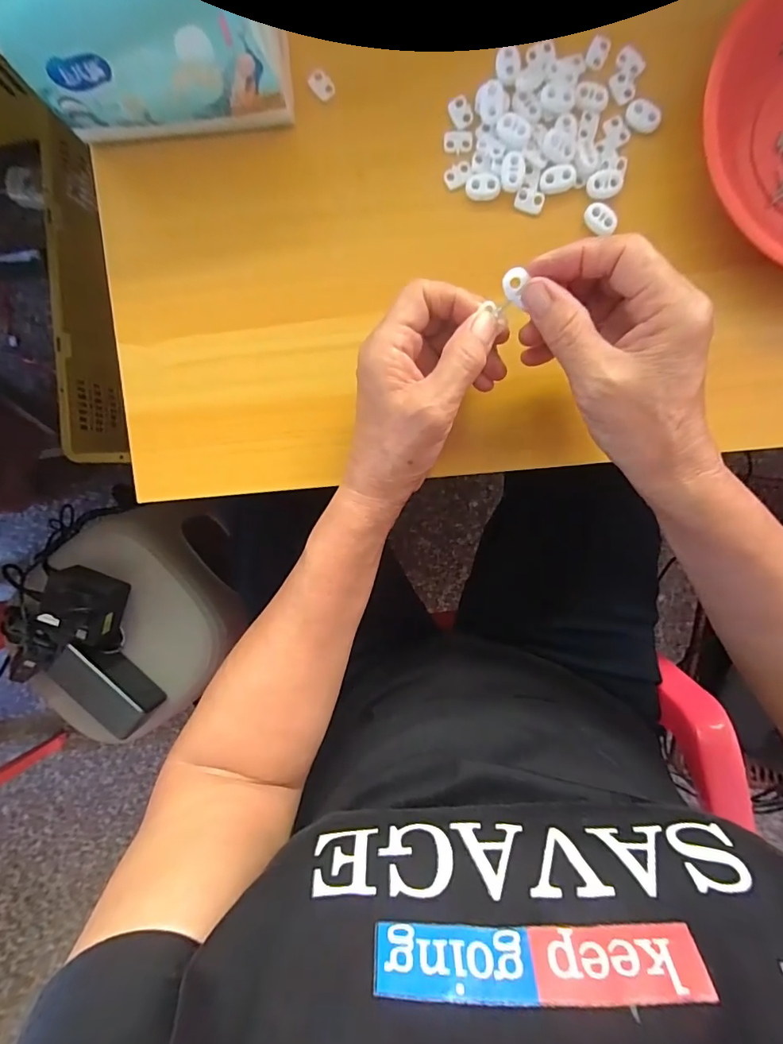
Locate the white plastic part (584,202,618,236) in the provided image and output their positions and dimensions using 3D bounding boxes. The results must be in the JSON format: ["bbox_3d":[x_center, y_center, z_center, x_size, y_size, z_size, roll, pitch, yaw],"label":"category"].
[{"bbox_3d":[0.137,-0.199,0.298,0.022,0.005,0.016,37,95,-2],"label":"white plastic part"}]

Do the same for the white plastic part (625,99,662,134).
[{"bbox_3d":[0.163,-0.262,0.294,0.022,0.007,0.012,30,95,-1],"label":"white plastic part"}]

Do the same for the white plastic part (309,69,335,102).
[{"bbox_3d":[-0.046,-0.289,0.302,0.018,0.004,0.013,42,95,-3],"label":"white plastic part"}]

